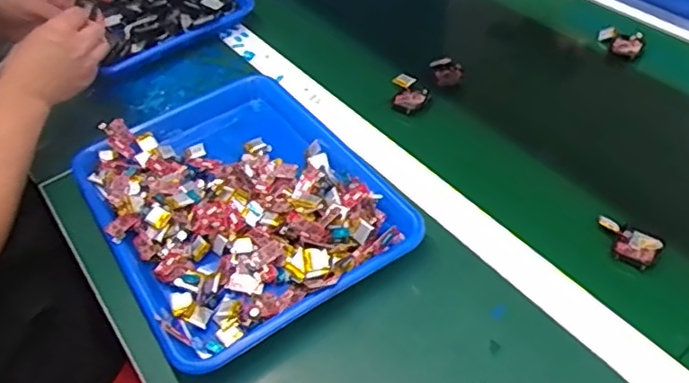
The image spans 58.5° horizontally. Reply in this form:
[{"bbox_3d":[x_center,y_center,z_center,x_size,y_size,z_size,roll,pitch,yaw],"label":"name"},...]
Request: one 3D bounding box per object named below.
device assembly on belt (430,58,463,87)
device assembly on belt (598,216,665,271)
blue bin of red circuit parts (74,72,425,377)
[{"bbox_3d":[0.127,-0.149,0.759,0.036,0.020,0.040,-9,43,-2],"label":"device assembly on belt"},{"bbox_3d":[0.255,0.045,0.556,0.041,0.017,0.059,-33,49,-26],"label":"device assembly on belt"},{"bbox_3d":[-0.107,0.005,0.614,0.257,0.048,0.329,-28,47,-22],"label":"blue bin of red circuit parts"}]

